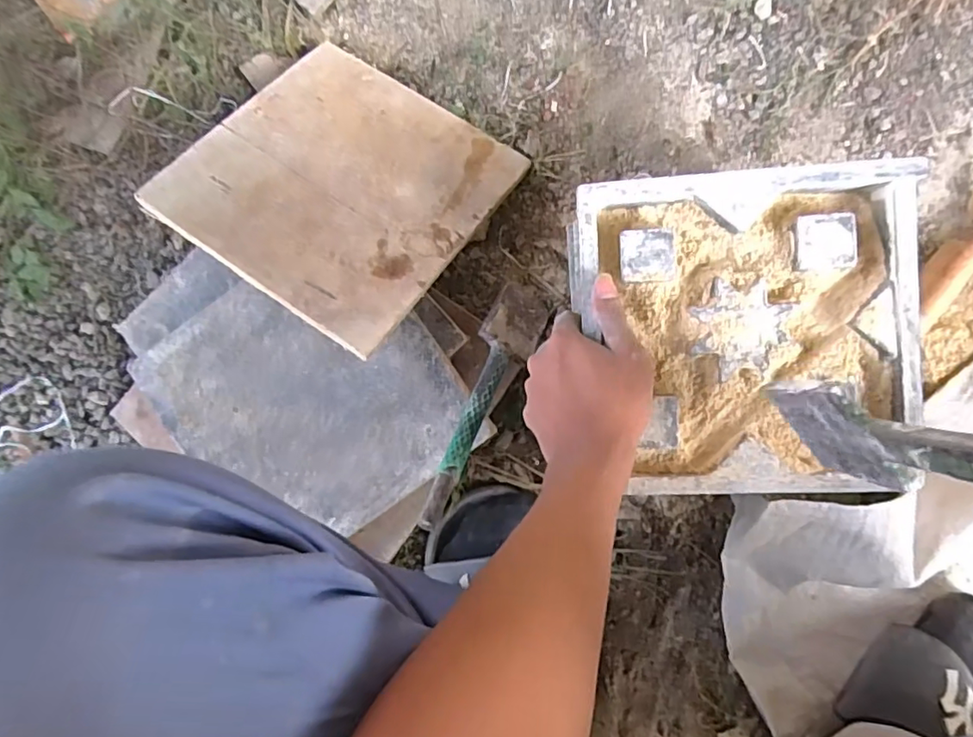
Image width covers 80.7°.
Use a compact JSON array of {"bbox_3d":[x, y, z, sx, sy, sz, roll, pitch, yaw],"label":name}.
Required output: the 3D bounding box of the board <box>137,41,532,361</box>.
[{"bbox_3d":[-0.127,-0.167,0.511,0.239,0.009,0.248,33,67,5],"label":"board"}]

